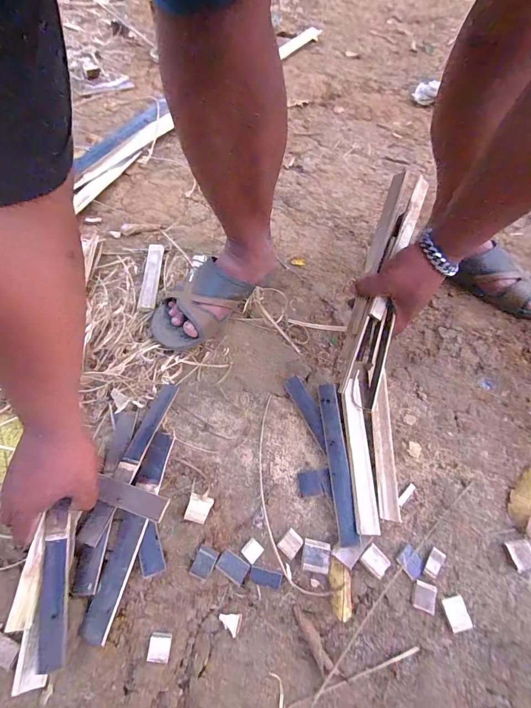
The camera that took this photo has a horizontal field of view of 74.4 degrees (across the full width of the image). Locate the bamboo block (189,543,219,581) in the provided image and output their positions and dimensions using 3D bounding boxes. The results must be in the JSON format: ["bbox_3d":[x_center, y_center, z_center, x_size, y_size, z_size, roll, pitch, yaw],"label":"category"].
[{"bbox_3d":[-0.071,0.240,0.403,0.022,0.004,0.032,23,59,12],"label":"bamboo block"}]

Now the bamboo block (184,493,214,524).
[{"bbox_3d":[-0.082,0.191,0.431,0.029,0.008,0.030,13,57,6],"label":"bamboo block"}]

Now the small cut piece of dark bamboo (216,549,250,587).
[{"bbox_3d":[-0.038,0.246,0.403,0.035,0.004,0.022,29,60,15],"label":"small cut piece of dark bamboo"}]

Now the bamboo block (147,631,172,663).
[{"bbox_3d":[-0.110,0.305,0.364,0.022,0.008,0.024,3,57,-1],"label":"bamboo block"}]

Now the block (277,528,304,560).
[{"bbox_3d":[0.030,0.226,0.417,0.022,0.008,0.026,38,63,20],"label":"block"}]

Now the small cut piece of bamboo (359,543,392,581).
[{"bbox_3d":[0.127,0.237,0.401,0.025,0.015,0.029,-39,67,-24],"label":"small cut piece of bamboo"}]

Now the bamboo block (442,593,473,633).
[{"bbox_3d":[0.214,0.290,0.392,0.025,0.005,0.030,-12,59,-10],"label":"bamboo block"}]

